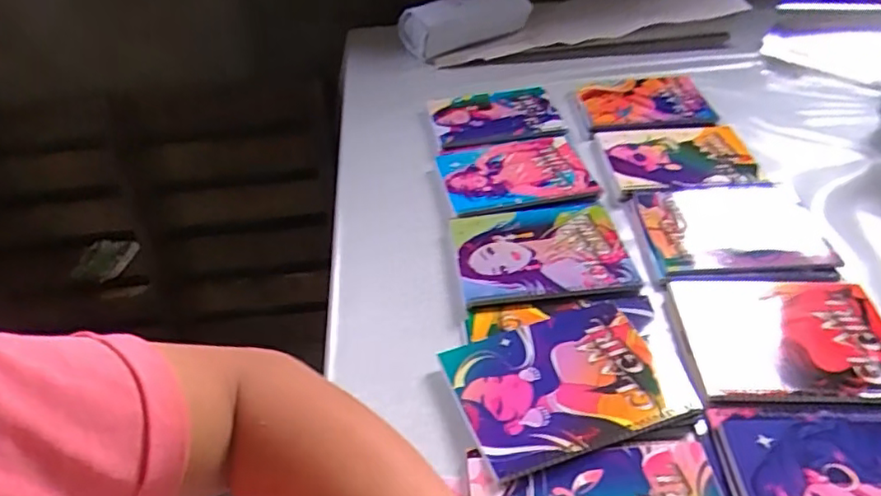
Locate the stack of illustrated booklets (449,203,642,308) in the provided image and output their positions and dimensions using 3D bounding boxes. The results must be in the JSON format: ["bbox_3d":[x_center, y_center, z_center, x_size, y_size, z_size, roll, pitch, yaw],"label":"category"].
[{"bbox_3d":[0.116,0.005,0.683,0.191,0.014,0.146,-5,42,-4],"label":"stack of illustrated booklets"}]

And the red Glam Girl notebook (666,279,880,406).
[{"bbox_3d":[0.343,0.087,0.583,0.199,0.019,0.159,2,42,4],"label":"red Glam Girl notebook"}]

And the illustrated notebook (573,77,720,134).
[{"bbox_3d":[0.326,-0.228,0.926,0.203,0.016,0.146,-4,42,-3],"label":"illustrated notebook"}]

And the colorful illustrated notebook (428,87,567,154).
[{"bbox_3d":[0.084,-0.208,0.916,0.187,0.016,0.146,-5,42,-5],"label":"colorful illustrated notebook"}]

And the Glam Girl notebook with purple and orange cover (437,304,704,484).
[{"bbox_3d":[0.117,0.125,0.551,0.196,0.011,0.144,-13,43,-13],"label":"Glam Girl notebook with purple and orange cover"}]

